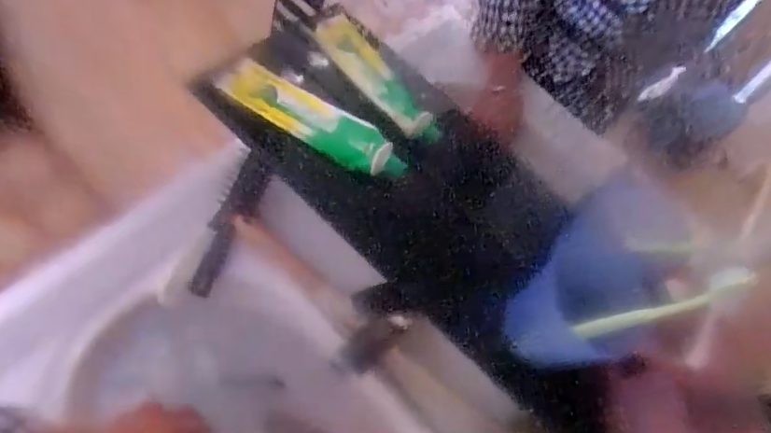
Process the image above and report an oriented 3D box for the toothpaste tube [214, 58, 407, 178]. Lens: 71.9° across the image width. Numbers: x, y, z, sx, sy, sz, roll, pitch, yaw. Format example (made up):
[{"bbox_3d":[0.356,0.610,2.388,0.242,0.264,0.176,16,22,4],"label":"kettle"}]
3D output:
[{"bbox_3d":[-0.073,-0.094,0.523,0.198,0.029,0.055,31,49,6],"label":"toothpaste tube"}]

